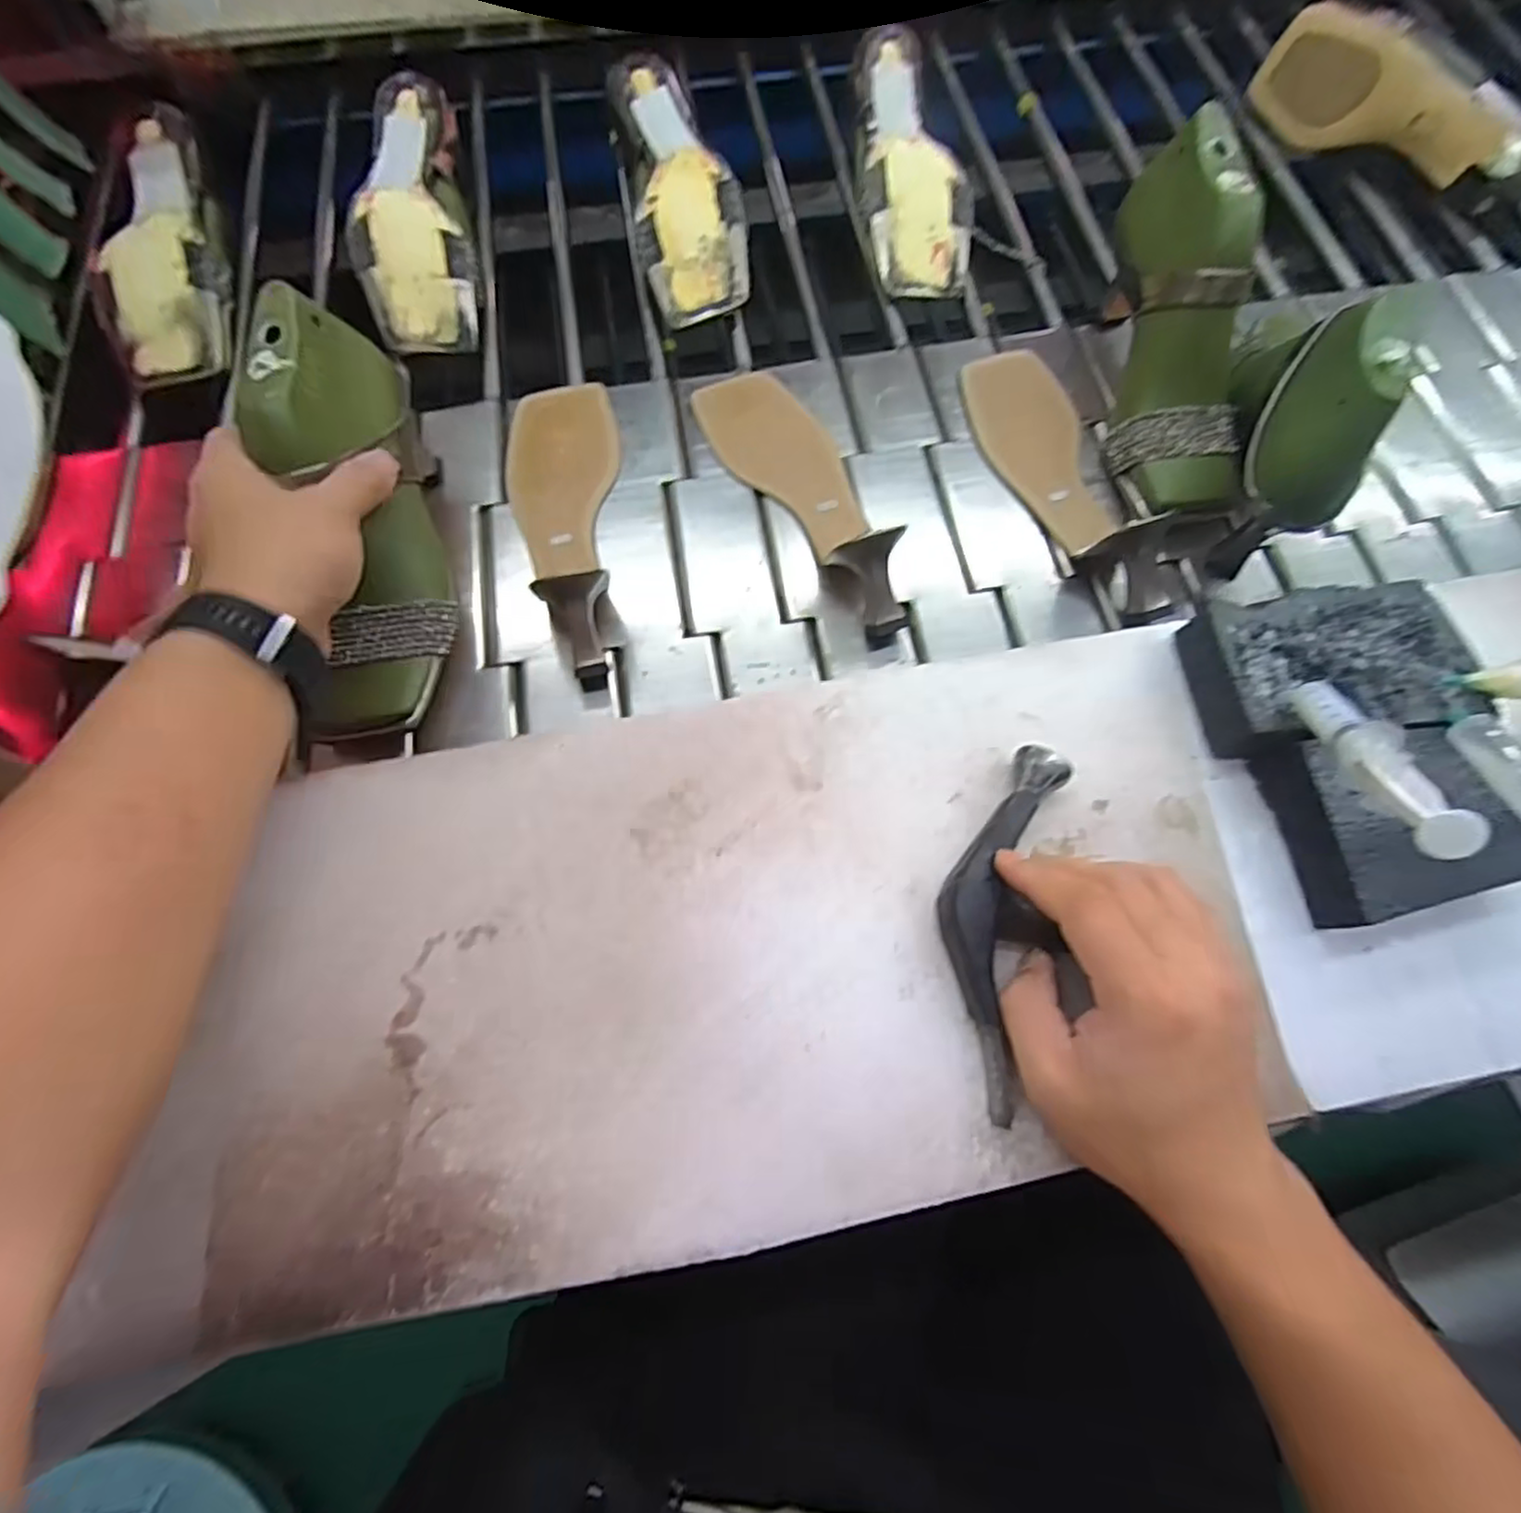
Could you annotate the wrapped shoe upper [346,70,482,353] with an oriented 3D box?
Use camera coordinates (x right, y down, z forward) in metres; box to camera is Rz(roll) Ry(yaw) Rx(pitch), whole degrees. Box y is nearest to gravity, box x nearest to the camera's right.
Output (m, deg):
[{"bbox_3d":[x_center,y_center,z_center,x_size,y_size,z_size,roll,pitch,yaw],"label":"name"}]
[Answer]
[{"bbox_3d":[-0.263,-0.410,0.536,0.086,0.060,0.219,-14,71,-6],"label":"wrapped shoe upper"}]

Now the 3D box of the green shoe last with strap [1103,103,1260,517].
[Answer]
[{"bbox_3d":[0.279,-0.281,0.463,0.081,0.095,0.235,-5,99,-2],"label":"green shoe last with strap"}]

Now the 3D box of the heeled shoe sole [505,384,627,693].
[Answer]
[{"bbox_3d":[-0.128,-0.164,0.463,0.075,0.047,0.239,-9,71,-5],"label":"heeled shoe sole"}]

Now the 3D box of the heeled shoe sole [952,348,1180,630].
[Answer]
[{"bbox_3d":[0.214,-0.199,0.477,0.074,0.053,0.236,-18,72,-8],"label":"heeled shoe sole"}]

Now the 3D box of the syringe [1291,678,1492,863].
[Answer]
[{"bbox_3d":[0.237,-0.006,0.278,0.014,0.018,0.156,28,30,10],"label":"syringe"}]

